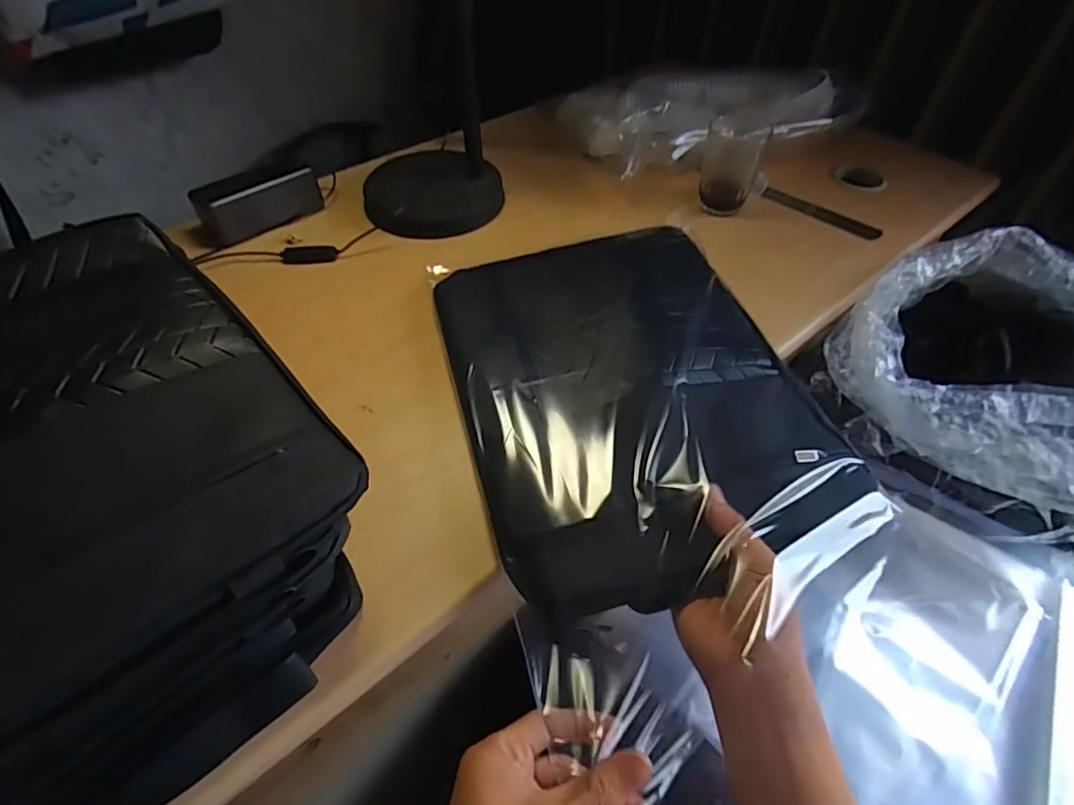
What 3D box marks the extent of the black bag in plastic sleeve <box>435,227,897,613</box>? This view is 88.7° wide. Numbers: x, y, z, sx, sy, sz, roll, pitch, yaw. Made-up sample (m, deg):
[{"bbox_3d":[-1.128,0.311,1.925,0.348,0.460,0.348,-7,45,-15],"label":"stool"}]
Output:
[{"bbox_3d":[0.074,-0.030,0.456,0.270,0.036,0.363,-11,51,-10],"label":"black bag in plastic sleeve"}]

